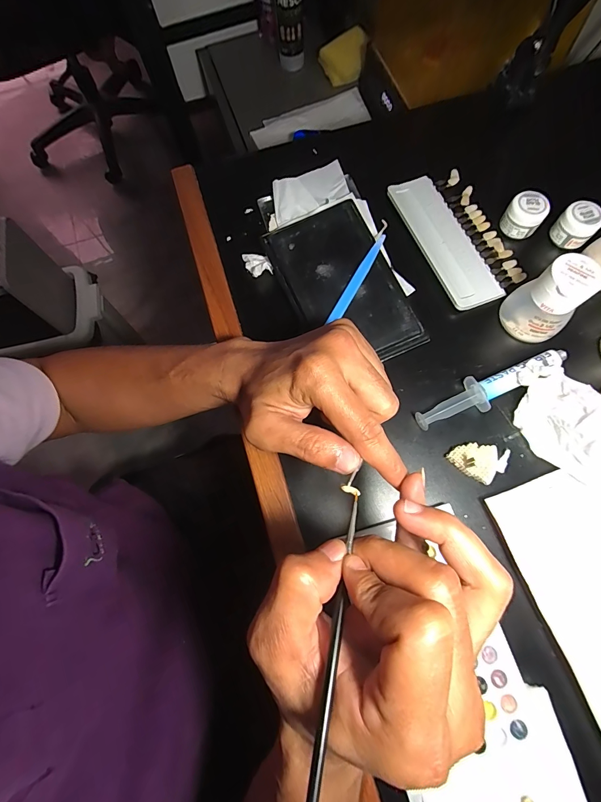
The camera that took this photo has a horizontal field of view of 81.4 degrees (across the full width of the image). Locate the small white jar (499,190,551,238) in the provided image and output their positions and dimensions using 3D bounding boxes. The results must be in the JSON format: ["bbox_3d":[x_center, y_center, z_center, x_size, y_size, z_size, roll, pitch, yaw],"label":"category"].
[{"bbox_3d":[0.209,-0.174,0.326,0.032,0.027,0.027,31,77,11],"label":"small white jar"}]

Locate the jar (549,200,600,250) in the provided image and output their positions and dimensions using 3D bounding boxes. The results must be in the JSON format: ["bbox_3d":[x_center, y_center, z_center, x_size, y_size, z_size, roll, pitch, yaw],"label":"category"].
[{"bbox_3d":[0.253,-0.160,0.321,0.031,0.027,0.032,-1,73,3],"label":"jar"}]

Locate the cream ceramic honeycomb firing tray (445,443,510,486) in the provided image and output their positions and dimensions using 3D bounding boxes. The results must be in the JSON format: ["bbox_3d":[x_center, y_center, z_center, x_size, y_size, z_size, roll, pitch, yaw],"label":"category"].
[{"bbox_3d":[0.142,0.045,0.276,0.038,0.011,0.037,-41,76,-9],"label":"cream ceramic honeycomb firing tray"}]

